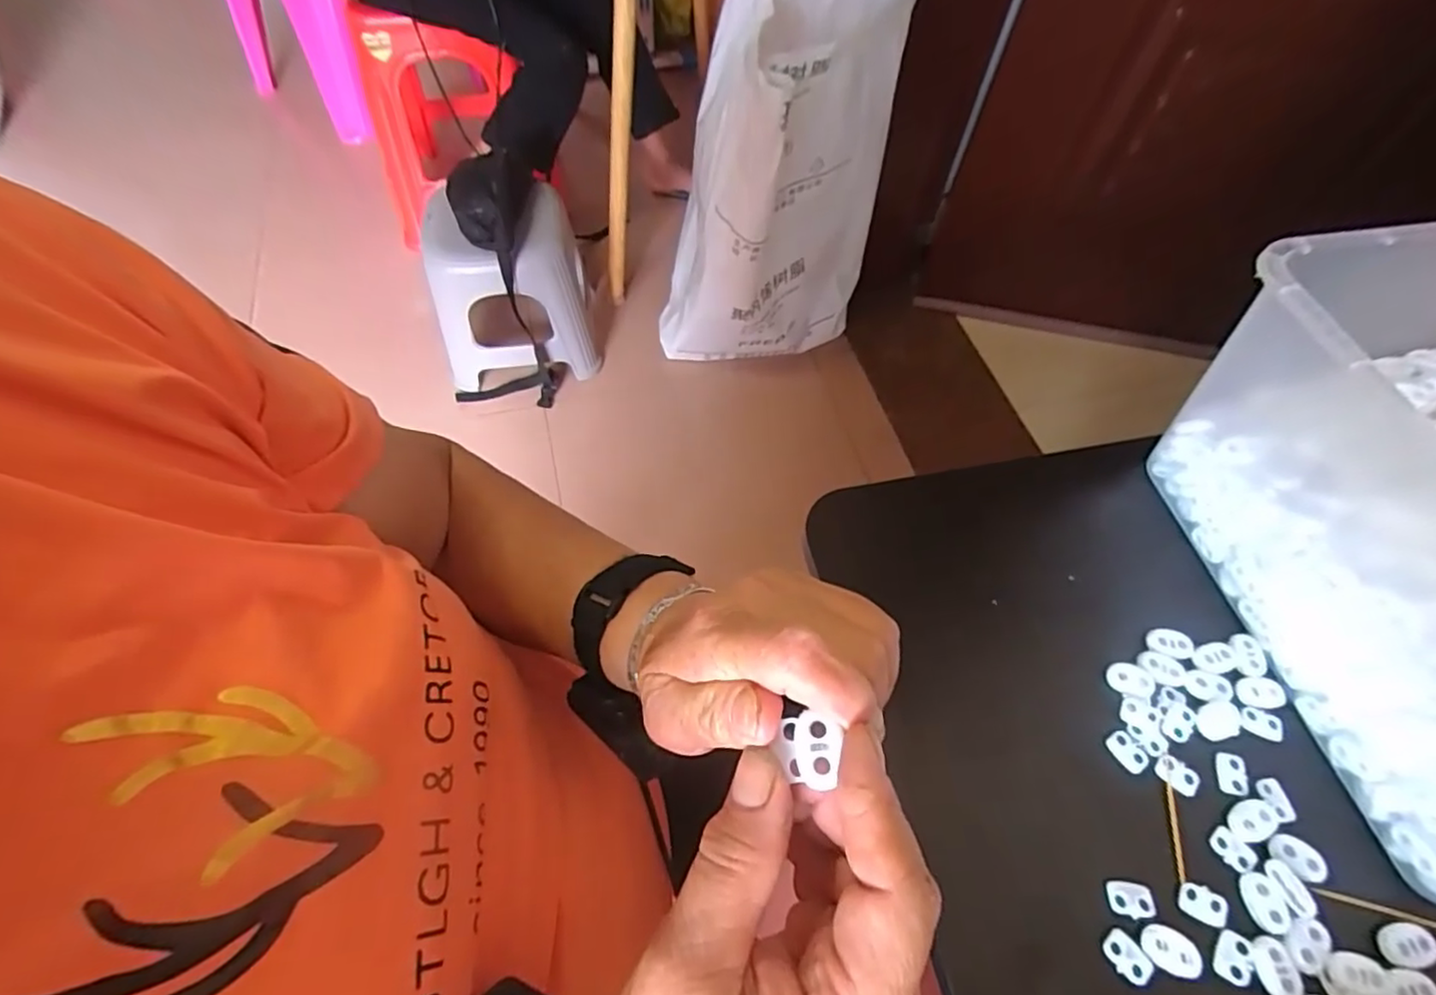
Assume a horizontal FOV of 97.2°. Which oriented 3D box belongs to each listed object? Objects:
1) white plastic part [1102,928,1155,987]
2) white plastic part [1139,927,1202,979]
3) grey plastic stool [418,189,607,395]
[{"bbox_3d":[0.174,0.195,0.269,0.013,0.004,0.019,-35,67,-20],"label":"white plastic part"},{"bbox_3d":[0.192,0.192,0.268,0.023,0.004,0.016,20,61,10],"label":"white plastic part"},{"bbox_3d":[-0.418,-0.419,1.285,0.294,0.319,0.242,-9,61,-7],"label":"grey plastic stool"}]

